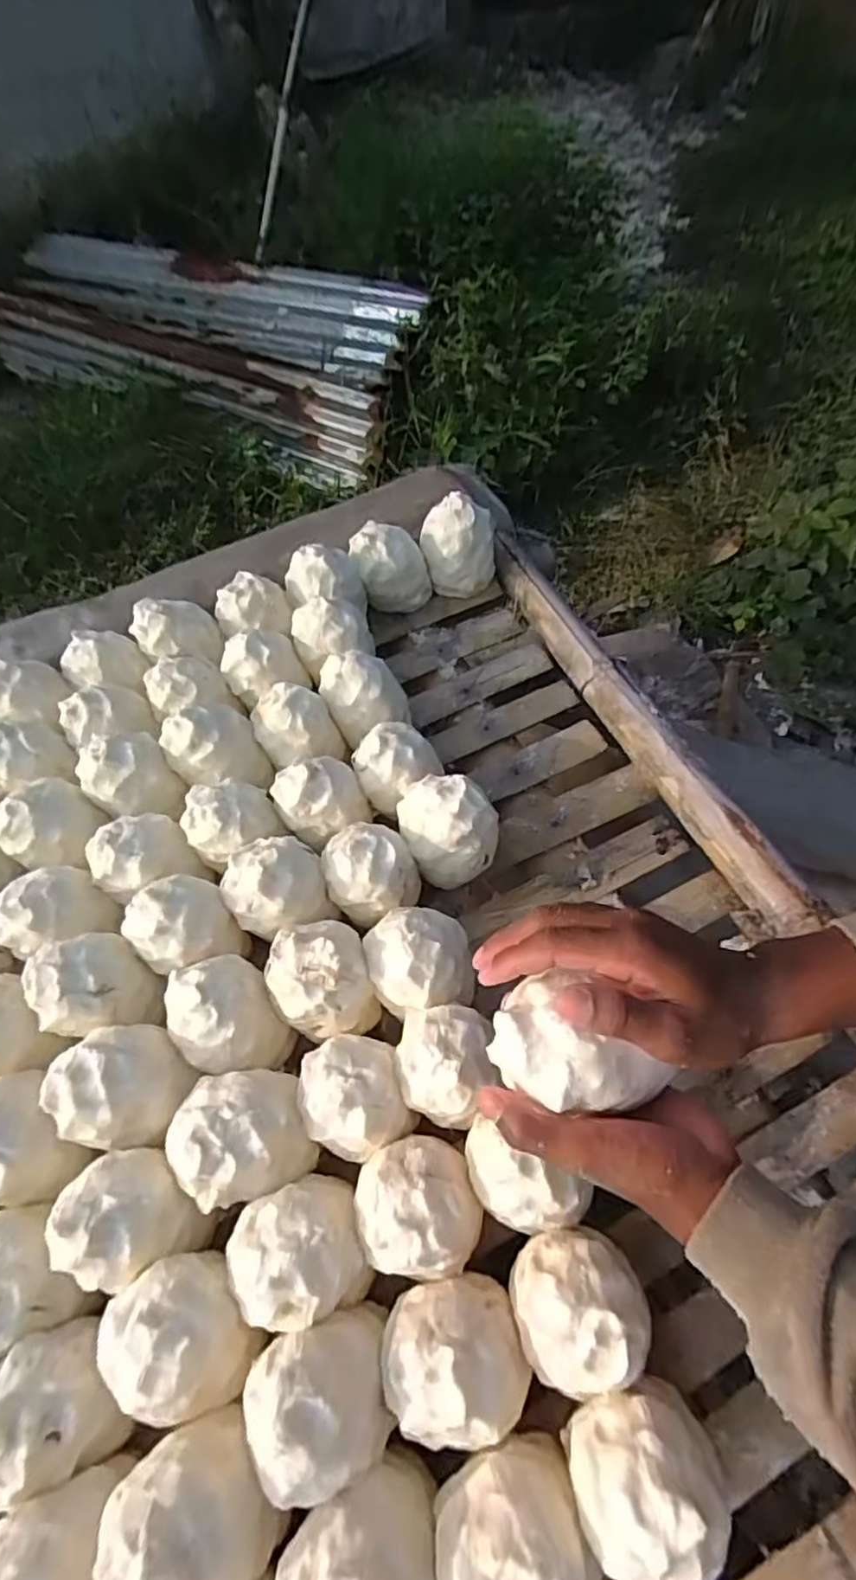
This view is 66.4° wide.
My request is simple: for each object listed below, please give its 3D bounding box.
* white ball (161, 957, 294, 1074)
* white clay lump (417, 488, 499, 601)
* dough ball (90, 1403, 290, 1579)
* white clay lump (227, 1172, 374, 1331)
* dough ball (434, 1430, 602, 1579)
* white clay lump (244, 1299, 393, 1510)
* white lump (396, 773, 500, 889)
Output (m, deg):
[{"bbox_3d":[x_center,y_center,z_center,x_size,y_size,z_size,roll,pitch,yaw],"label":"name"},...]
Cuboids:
[{"bbox_3d":[-0.158,0.178,0.509,0.077,0.076,0.095,-30,59,-11],"label":"white ball"},{"bbox_3d":[0.035,-0.290,0.778,0.087,0.091,0.075,-5,58,5],"label":"white clay lump"},{"bbox_3d":[-0.129,0.401,0.357,0.070,0.080,0.079,-30,59,-11],"label":"dough ball"},{"bbox_3d":[-0.085,0.309,0.438,0.077,0.090,0.082,-19,60,-8],"label":"white clay lump"},{"bbox_3d":[0.046,0.415,0.357,0.082,0.069,0.077,-25,59,-8],"label":"dough ball"},{"bbox_3d":[-0.064,0.360,0.383,0.077,0.073,0.076,-3,58,5],"label":"white clay lump"},{"bbox_3d":[0.018,0.045,0.600,0.088,0.116,0.071,6,60,7],"label":"white lump"}]

